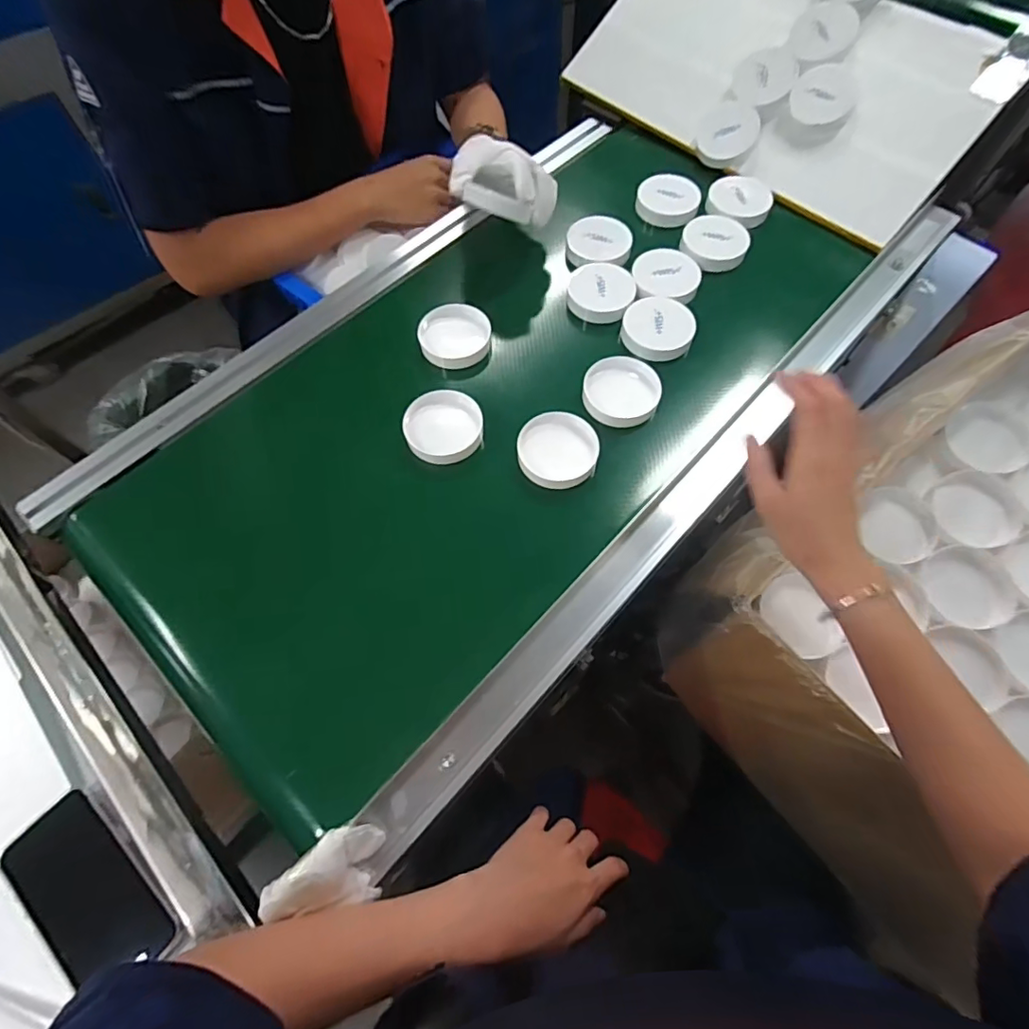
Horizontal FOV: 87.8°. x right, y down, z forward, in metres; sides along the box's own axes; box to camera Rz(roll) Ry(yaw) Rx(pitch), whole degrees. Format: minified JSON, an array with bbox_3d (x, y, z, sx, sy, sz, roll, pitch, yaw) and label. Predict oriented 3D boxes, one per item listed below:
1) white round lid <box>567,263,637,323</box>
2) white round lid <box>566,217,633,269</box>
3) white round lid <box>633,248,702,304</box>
[{"bbox_3d":[0.098,-0.252,0.609,0.075,0.022,0.067,11,65,6],"label":"white round lid"},{"bbox_3d":[0.103,-0.332,0.656,0.076,0.026,0.076,0,64,1],"label":"white round lid"},{"bbox_3d":[0.178,-0.279,0.621,0.074,0.012,0.074,0,64,1],"label":"white round lid"}]

